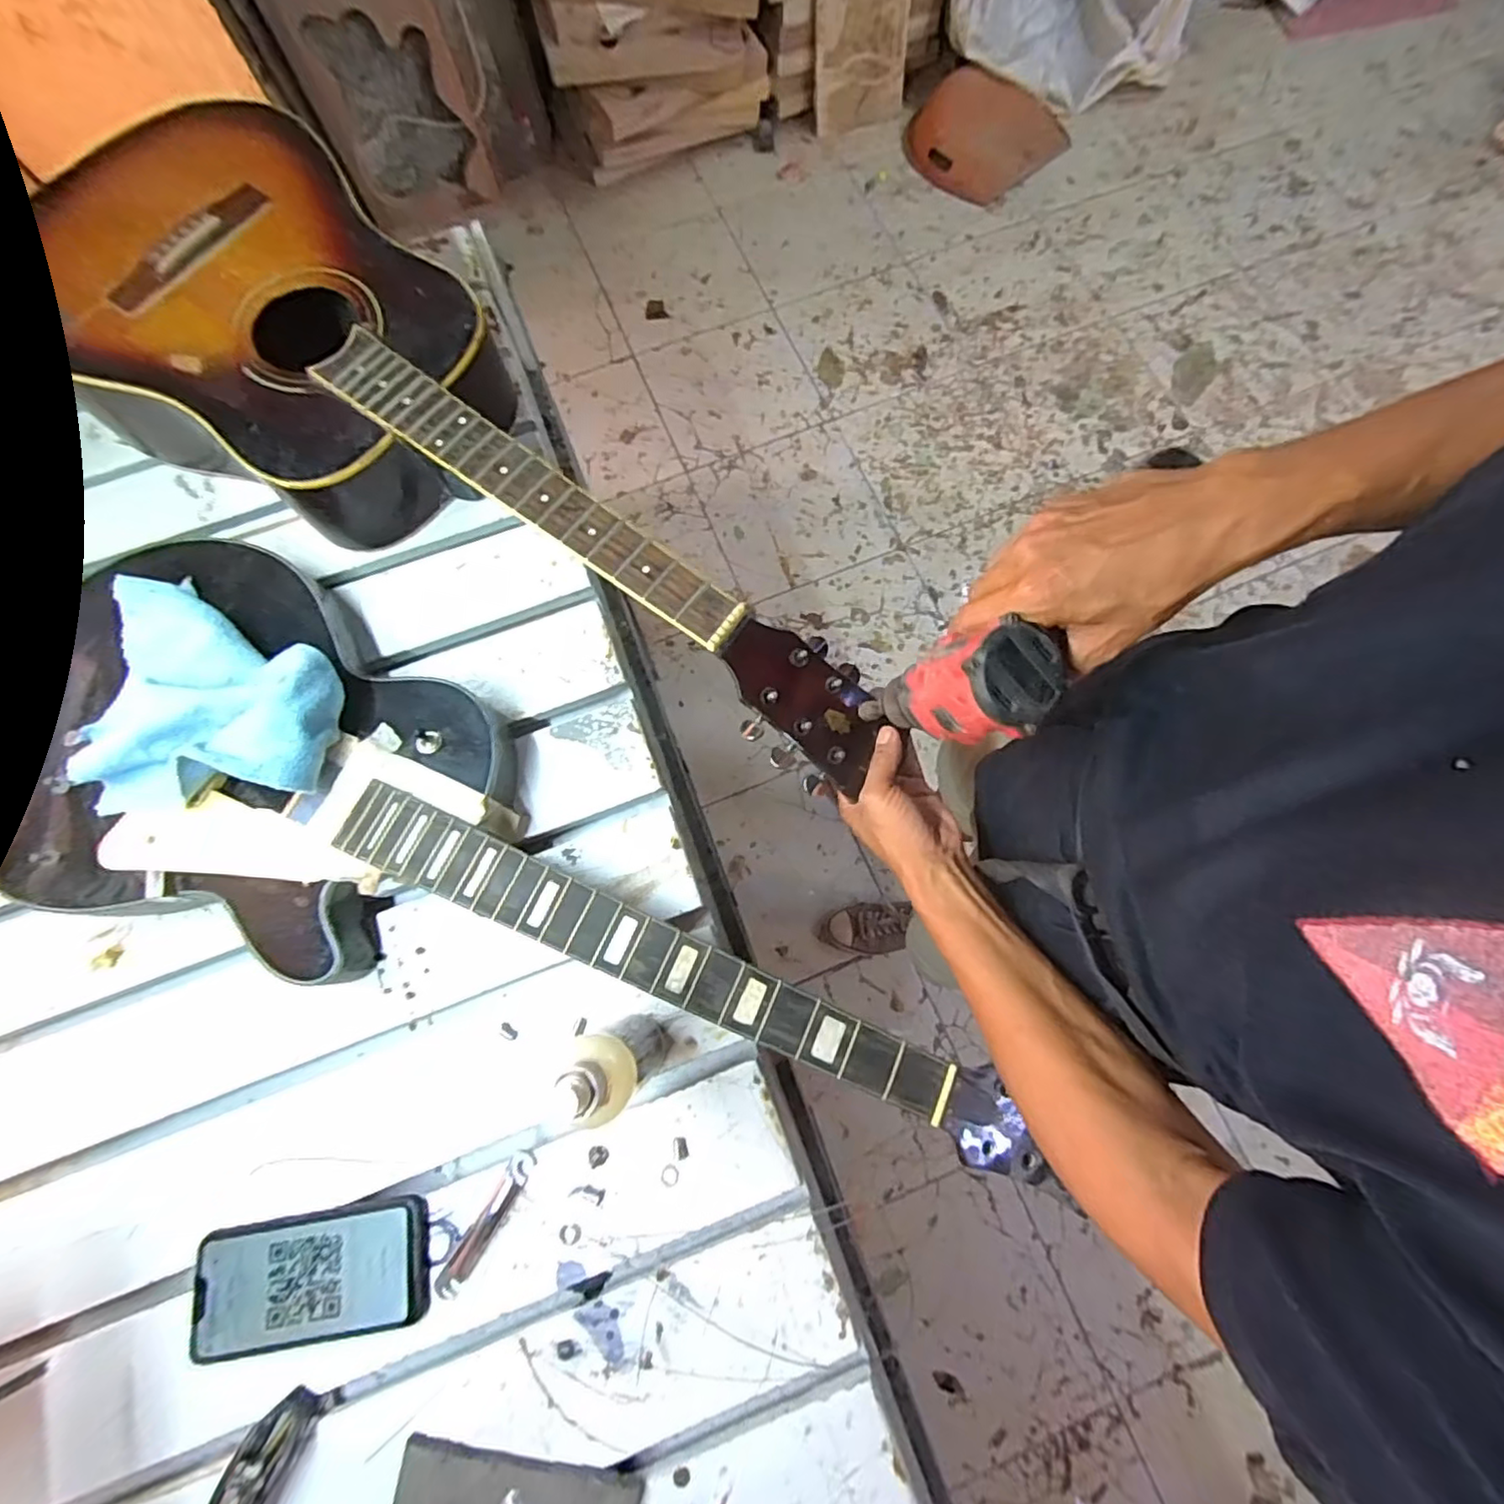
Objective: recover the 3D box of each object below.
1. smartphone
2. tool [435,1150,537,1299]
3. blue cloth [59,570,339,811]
[{"bbox_3d":[-0.304,0.363,0.442,0.156,0.014,0.074,-9,73,-1],"label":"smartphone"},{"bbox_3d":[-0.188,0.334,0.451,0.018,0.006,0.098,29,76,10],"label":"tool"},{"bbox_3d":[-0.413,-0.056,0.486,0.193,0.045,0.186,-2,74,1],"label":"blue cloth"}]

